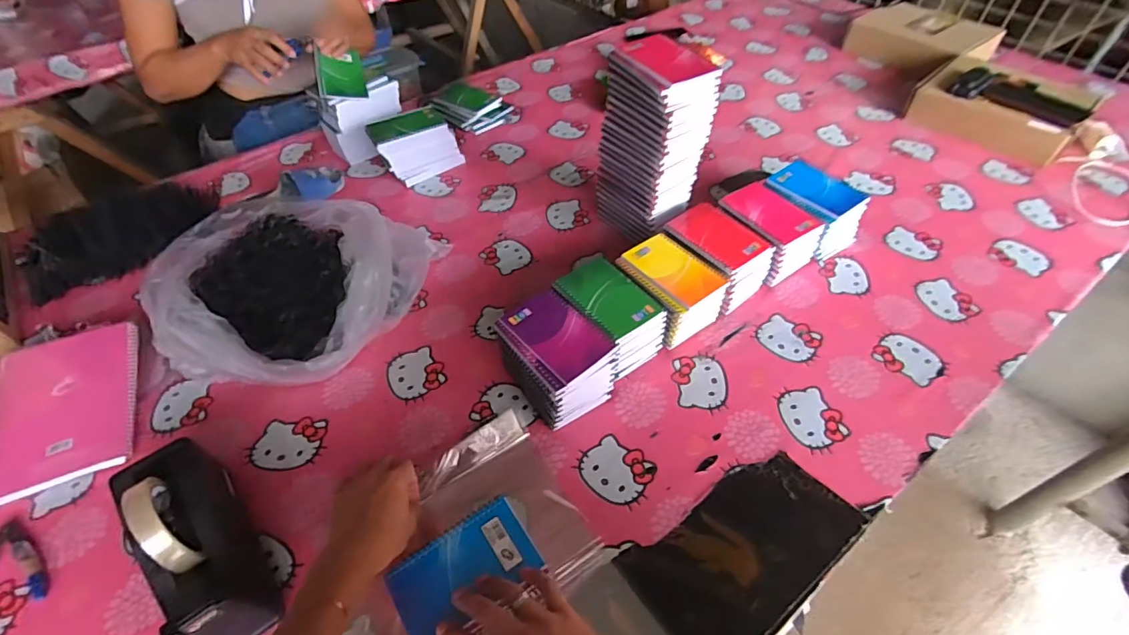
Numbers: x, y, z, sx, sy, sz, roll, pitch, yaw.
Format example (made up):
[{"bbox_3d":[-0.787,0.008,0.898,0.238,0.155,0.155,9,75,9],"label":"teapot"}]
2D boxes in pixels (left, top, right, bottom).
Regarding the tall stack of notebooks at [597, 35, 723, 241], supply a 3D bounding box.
[{"bbox_3d":[0.137,-0.250,0.788,0.105,0.290,0.138,-27,54,-20],"label":"tall stack of notebooks"}]

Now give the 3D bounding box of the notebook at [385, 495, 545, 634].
[{"bbox_3d":[-0.095,0.238,0.490,0.132,0.015,0.086,-25,53,-18],"label":"notebook"}]

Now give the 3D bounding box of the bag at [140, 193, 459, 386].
[{"bbox_3d":[-0.412,-0.054,0.751,0.347,0.118,0.307,15,52,14],"label":"bag"}]

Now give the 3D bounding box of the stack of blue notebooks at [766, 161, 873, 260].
[{"bbox_3d":[0.402,-0.176,0.844,0.098,0.098,0.148,-25,52,-18],"label":"stack of blue notebooks"}]

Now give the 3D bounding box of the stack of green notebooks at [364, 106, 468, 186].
[{"bbox_3d":[-0.281,-0.327,0.983,0.153,0.108,0.081,-21,51,-15],"label":"stack of green notebooks"}]

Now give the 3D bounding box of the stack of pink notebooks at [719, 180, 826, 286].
[{"bbox_3d":[0.317,-0.134,0.811,0.103,0.094,0.134,-30,54,-21],"label":"stack of pink notebooks"}]

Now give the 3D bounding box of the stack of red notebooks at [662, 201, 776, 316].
[{"bbox_3d":[0.223,-0.097,0.781,0.101,0.093,0.157,-31,55,-22],"label":"stack of red notebooks"}]

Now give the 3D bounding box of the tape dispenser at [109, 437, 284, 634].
[{"bbox_3d":[-0.368,0.220,0.509,0.079,0.126,0.208,-31,55,-22],"label":"tape dispenser"}]

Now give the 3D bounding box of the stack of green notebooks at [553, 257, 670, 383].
[{"bbox_3d":[0.062,-0.001,0.705,0.098,0.090,0.145,-30,54,-21],"label":"stack of green notebooks"}]

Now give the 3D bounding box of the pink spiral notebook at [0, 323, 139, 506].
[{"bbox_3d":[-0.654,0.117,0.659,0.169,0.019,0.222,-20,58,-16],"label":"pink spiral notebook"}]

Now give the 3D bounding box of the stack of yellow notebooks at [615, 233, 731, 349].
[{"bbox_3d":[0.149,-0.038,0.743,0.108,0.086,0.142,-34,56,-24],"label":"stack of yellow notebooks"}]

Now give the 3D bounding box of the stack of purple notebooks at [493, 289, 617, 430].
[{"bbox_3d":[-0.013,0.053,0.655,0.105,0.097,0.137,-34,56,-24],"label":"stack of purple notebooks"}]

